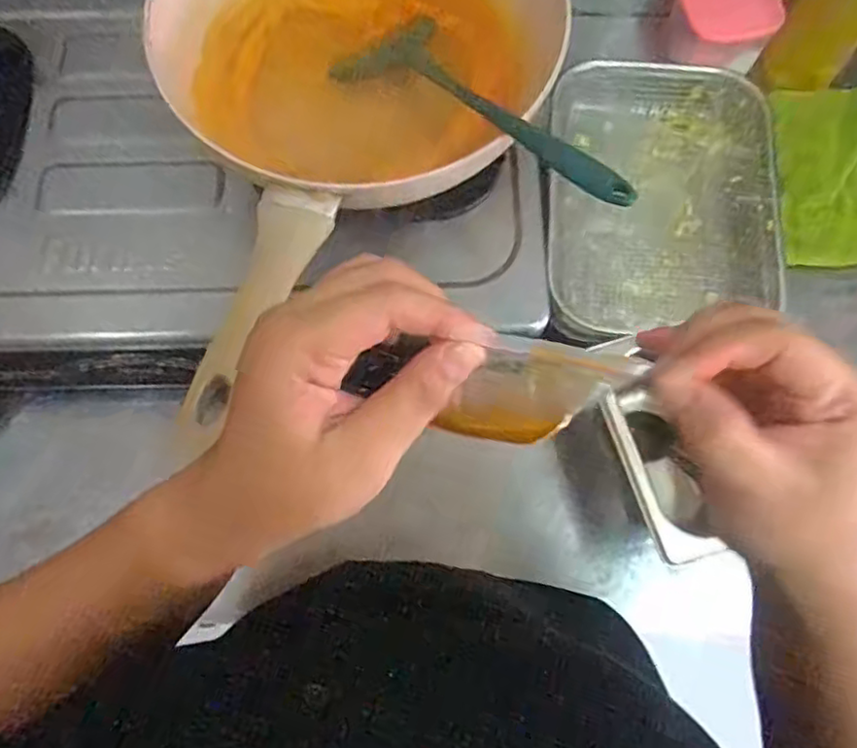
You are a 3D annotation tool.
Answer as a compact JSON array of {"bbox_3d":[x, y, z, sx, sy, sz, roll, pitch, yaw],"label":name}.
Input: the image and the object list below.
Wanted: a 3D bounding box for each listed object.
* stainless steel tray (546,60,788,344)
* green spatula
[{"bbox_3d":[0.222,-0.169,0.632,0.211,0.078,0.276,6,73,2],"label":"stainless steel tray"},{"bbox_3d":[0.031,-0.185,0.446,0.069,0.022,0.281,-38,56,-10],"label":"green spatula"}]

